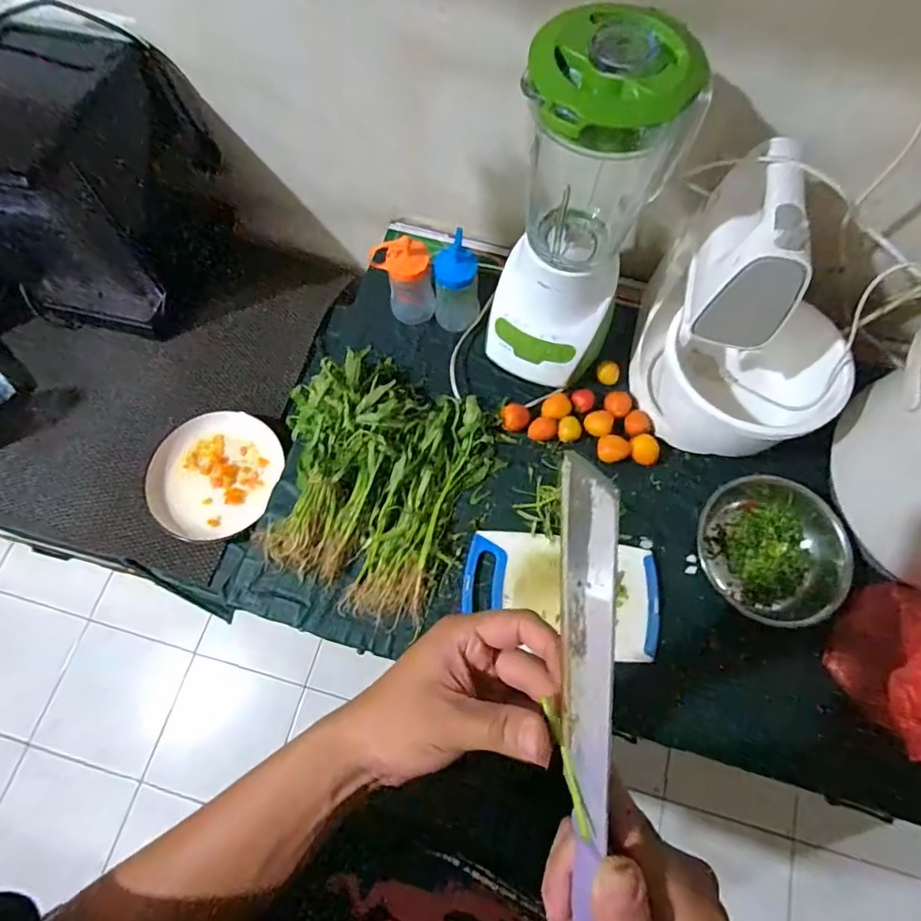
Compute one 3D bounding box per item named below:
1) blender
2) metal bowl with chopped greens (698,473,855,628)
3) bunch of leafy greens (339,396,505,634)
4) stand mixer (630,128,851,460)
[{"bbox_3d":[0.126,-0.250,0.602,0.160,0.376,0.176,22,72,7],"label":"blender"},{"bbox_3d":[0.385,0.108,0.658,0.169,0.081,0.175,0,71,0],"label":"metal bowl with chopped greens"},{"bbox_3d":[-0.049,0.058,0.687,0.120,0.033,0.301,26,72,9],"label":"bunch of leafy greens"},{"bbox_3d":[0.354,-0.162,0.621,0.219,0.287,0.239,16,71,6],"label":"stand mixer"}]

